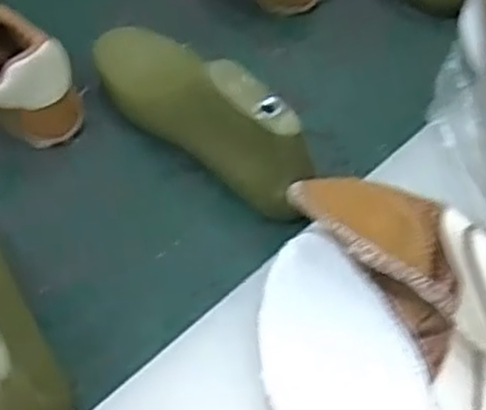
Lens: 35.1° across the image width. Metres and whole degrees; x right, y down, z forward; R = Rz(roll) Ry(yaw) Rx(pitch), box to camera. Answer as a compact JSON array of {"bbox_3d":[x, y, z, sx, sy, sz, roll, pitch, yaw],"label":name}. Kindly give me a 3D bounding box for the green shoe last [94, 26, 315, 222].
[{"bbox_3d":[-0.035,-0.075,0.560,0.072,0.088,0.236,-30,55,-17],"label":"green shoe last"}]

